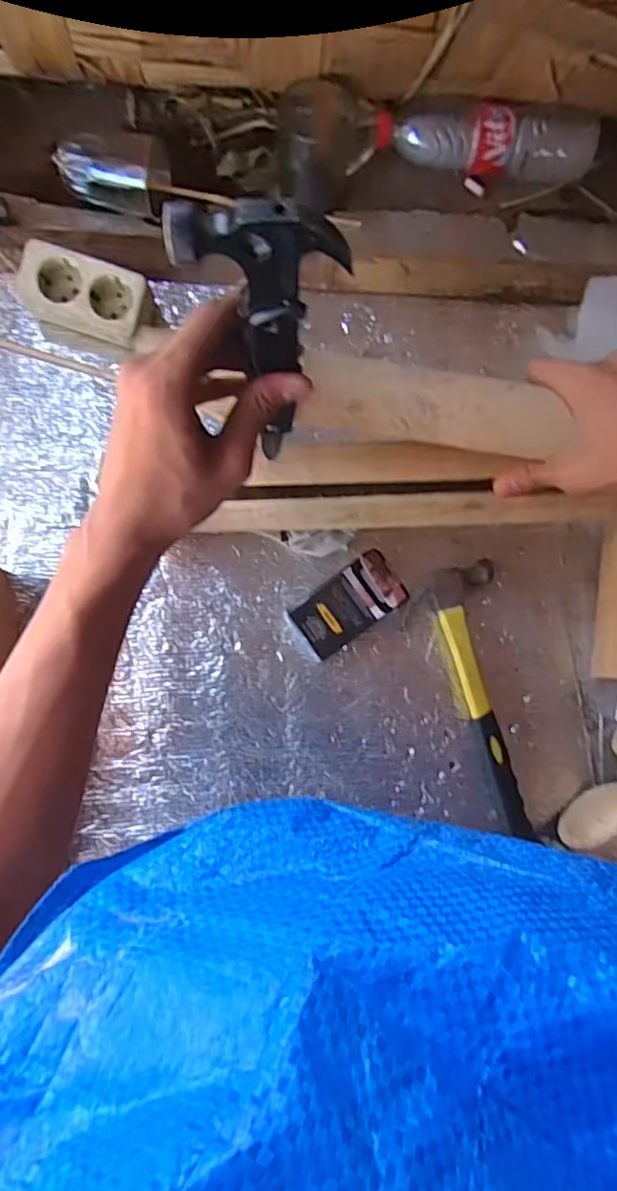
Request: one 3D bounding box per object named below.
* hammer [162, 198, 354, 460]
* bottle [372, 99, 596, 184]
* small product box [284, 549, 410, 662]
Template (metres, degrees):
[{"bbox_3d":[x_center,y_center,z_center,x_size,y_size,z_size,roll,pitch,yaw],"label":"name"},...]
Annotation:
[{"bbox_3d":[-0.021,-0.123,0.319,0.069,0.217,0.022,-4,78,-1],"label":"hammer"},{"bbox_3d":[0.185,-0.470,0.598,0.230,0.054,0.064,-4,81,-4],"label":"bottle"},{"bbox_3d":[0.035,0.009,0.513,0.104,0.019,0.054,-34,84,-8],"label":"small product box"}]

